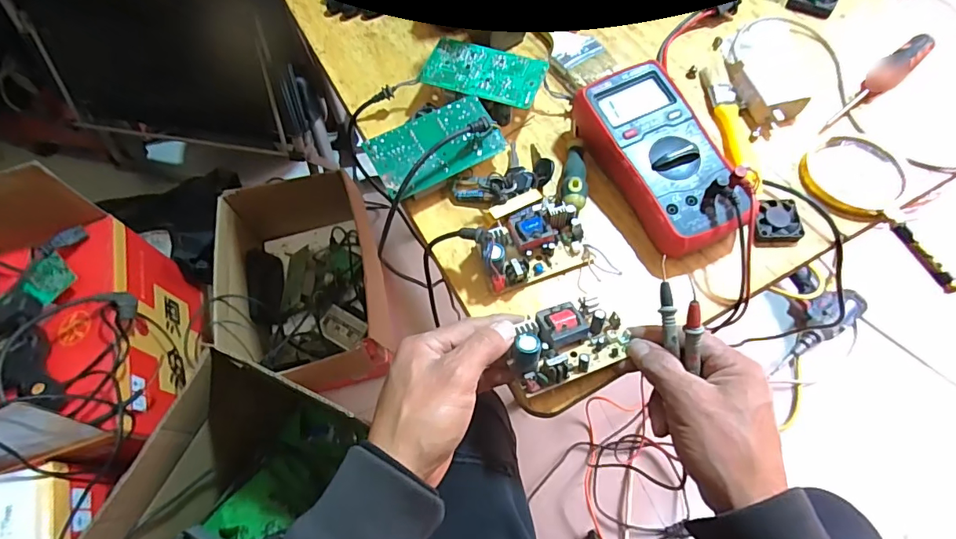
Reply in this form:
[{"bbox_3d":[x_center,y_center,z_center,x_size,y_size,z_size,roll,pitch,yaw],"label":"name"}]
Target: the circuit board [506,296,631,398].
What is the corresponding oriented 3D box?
[{"bbox_3d":[0.069,0.053,0.361,0.092,0.037,0.056,-19,64,-7],"label":"circuit board"}]

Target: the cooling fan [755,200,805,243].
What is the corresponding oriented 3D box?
[{"bbox_3d":[0.273,-0.046,0.435,0.039,0.014,0.041,2,64,4],"label":"cooling fan"}]

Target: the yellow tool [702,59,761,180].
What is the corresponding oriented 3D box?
[{"bbox_3d":[0.257,-0.153,0.477,0.028,0.019,0.163,0,64,3],"label":"yellow tool"}]

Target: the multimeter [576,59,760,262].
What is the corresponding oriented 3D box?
[{"bbox_3d":[0.166,-0.104,0.430,0.088,0.040,0.178,-23,65,-9],"label":"multimeter"}]

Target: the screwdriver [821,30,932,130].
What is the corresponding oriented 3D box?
[{"bbox_3d":[0.411,-0.193,0.485,0.161,0.027,0.030,-38,68,-15],"label":"screwdriver"}]

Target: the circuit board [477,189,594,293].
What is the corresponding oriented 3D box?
[{"bbox_3d":[0.046,-0.035,0.421,0.099,0.039,0.089,-18,64,-6],"label":"circuit board"}]

